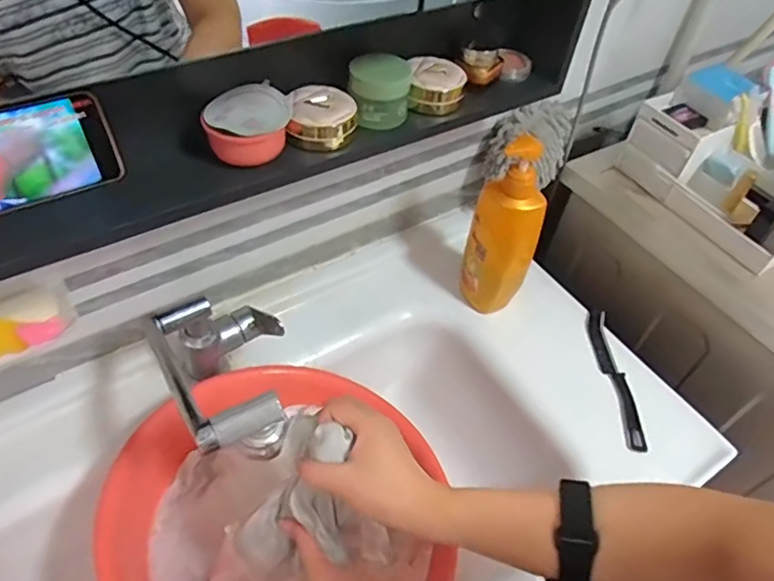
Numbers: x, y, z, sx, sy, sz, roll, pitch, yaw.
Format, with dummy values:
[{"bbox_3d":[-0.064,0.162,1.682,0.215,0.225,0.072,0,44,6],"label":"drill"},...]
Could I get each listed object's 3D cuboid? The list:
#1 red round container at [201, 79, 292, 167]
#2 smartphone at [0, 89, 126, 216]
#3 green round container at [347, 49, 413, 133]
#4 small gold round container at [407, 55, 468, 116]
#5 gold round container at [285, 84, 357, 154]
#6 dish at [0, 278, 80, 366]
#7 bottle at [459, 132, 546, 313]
[{"bbox_3d":[-0.129,-0.152,0.522,0.079,0.046,0.068,-11,51,-15],"label":"red round container"},{"bbox_3d":[-0.301,-0.098,0.436,0.165,0.078,0.015,-25,42,-24],"label":"smartphone"},{"bbox_3d":[-0.007,-0.203,0.566,0.061,0.054,0.059,4,49,-3],"label":"green round container"},{"bbox_3d":[0.054,-0.226,0.611,0.060,0.035,0.066,3,49,-3],"label":"small gold round container"},{"bbox_3d":[-0.065,-0.169,0.557,0.066,0.043,0.063,3,49,-3],"label":"gold round container"},{"bbox_3d":[-0.366,0.036,0.528,0.129,0.022,0.083,-23,55,-24],"label":"dish"},{"bbox_3d":[0.153,-0.077,0.722,0.086,0.275,0.061,19,50,11],"label":"bottle"}]

